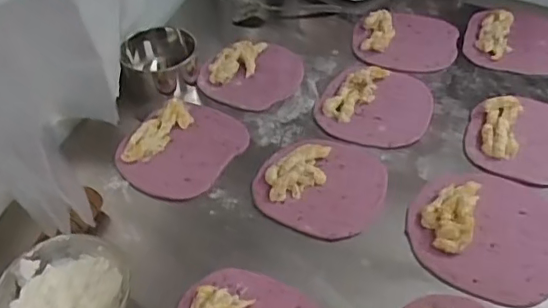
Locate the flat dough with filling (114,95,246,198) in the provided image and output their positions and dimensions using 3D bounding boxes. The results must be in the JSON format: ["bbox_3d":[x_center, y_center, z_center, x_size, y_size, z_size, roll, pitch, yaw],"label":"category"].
[{"bbox_3d":[-0.106,-0.015,0.650,0.120,0.028,0.141,28,53,26],"label":"flat dough with filling"}]

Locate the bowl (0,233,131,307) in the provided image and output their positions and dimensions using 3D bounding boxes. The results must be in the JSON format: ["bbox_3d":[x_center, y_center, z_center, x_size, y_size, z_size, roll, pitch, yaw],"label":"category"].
[{"bbox_3d":[-0.181,0.127,0.491,0.100,0.051,0.102,-1,46,1],"label":"bowl"}]

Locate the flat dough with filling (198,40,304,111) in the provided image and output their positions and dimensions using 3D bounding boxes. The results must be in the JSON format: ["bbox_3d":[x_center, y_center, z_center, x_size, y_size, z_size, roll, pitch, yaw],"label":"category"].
[{"bbox_3d":[-0.027,-0.108,0.739,0.127,0.026,0.112,-30,52,-24],"label":"flat dough with filling"}]

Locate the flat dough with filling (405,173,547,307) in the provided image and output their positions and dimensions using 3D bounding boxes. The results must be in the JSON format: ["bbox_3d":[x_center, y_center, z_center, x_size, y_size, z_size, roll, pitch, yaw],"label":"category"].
[{"bbox_3d":[0.207,0.069,0.554,0.143,0.022,0.144,17,49,18],"label":"flat dough with filling"}]

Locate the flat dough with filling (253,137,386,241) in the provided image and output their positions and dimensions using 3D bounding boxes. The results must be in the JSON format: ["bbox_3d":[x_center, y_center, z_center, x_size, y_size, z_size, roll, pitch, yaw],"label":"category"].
[{"bbox_3d":[0.050,0.024,0.606,0.132,0.023,0.128,14,48,15],"label":"flat dough with filling"}]

